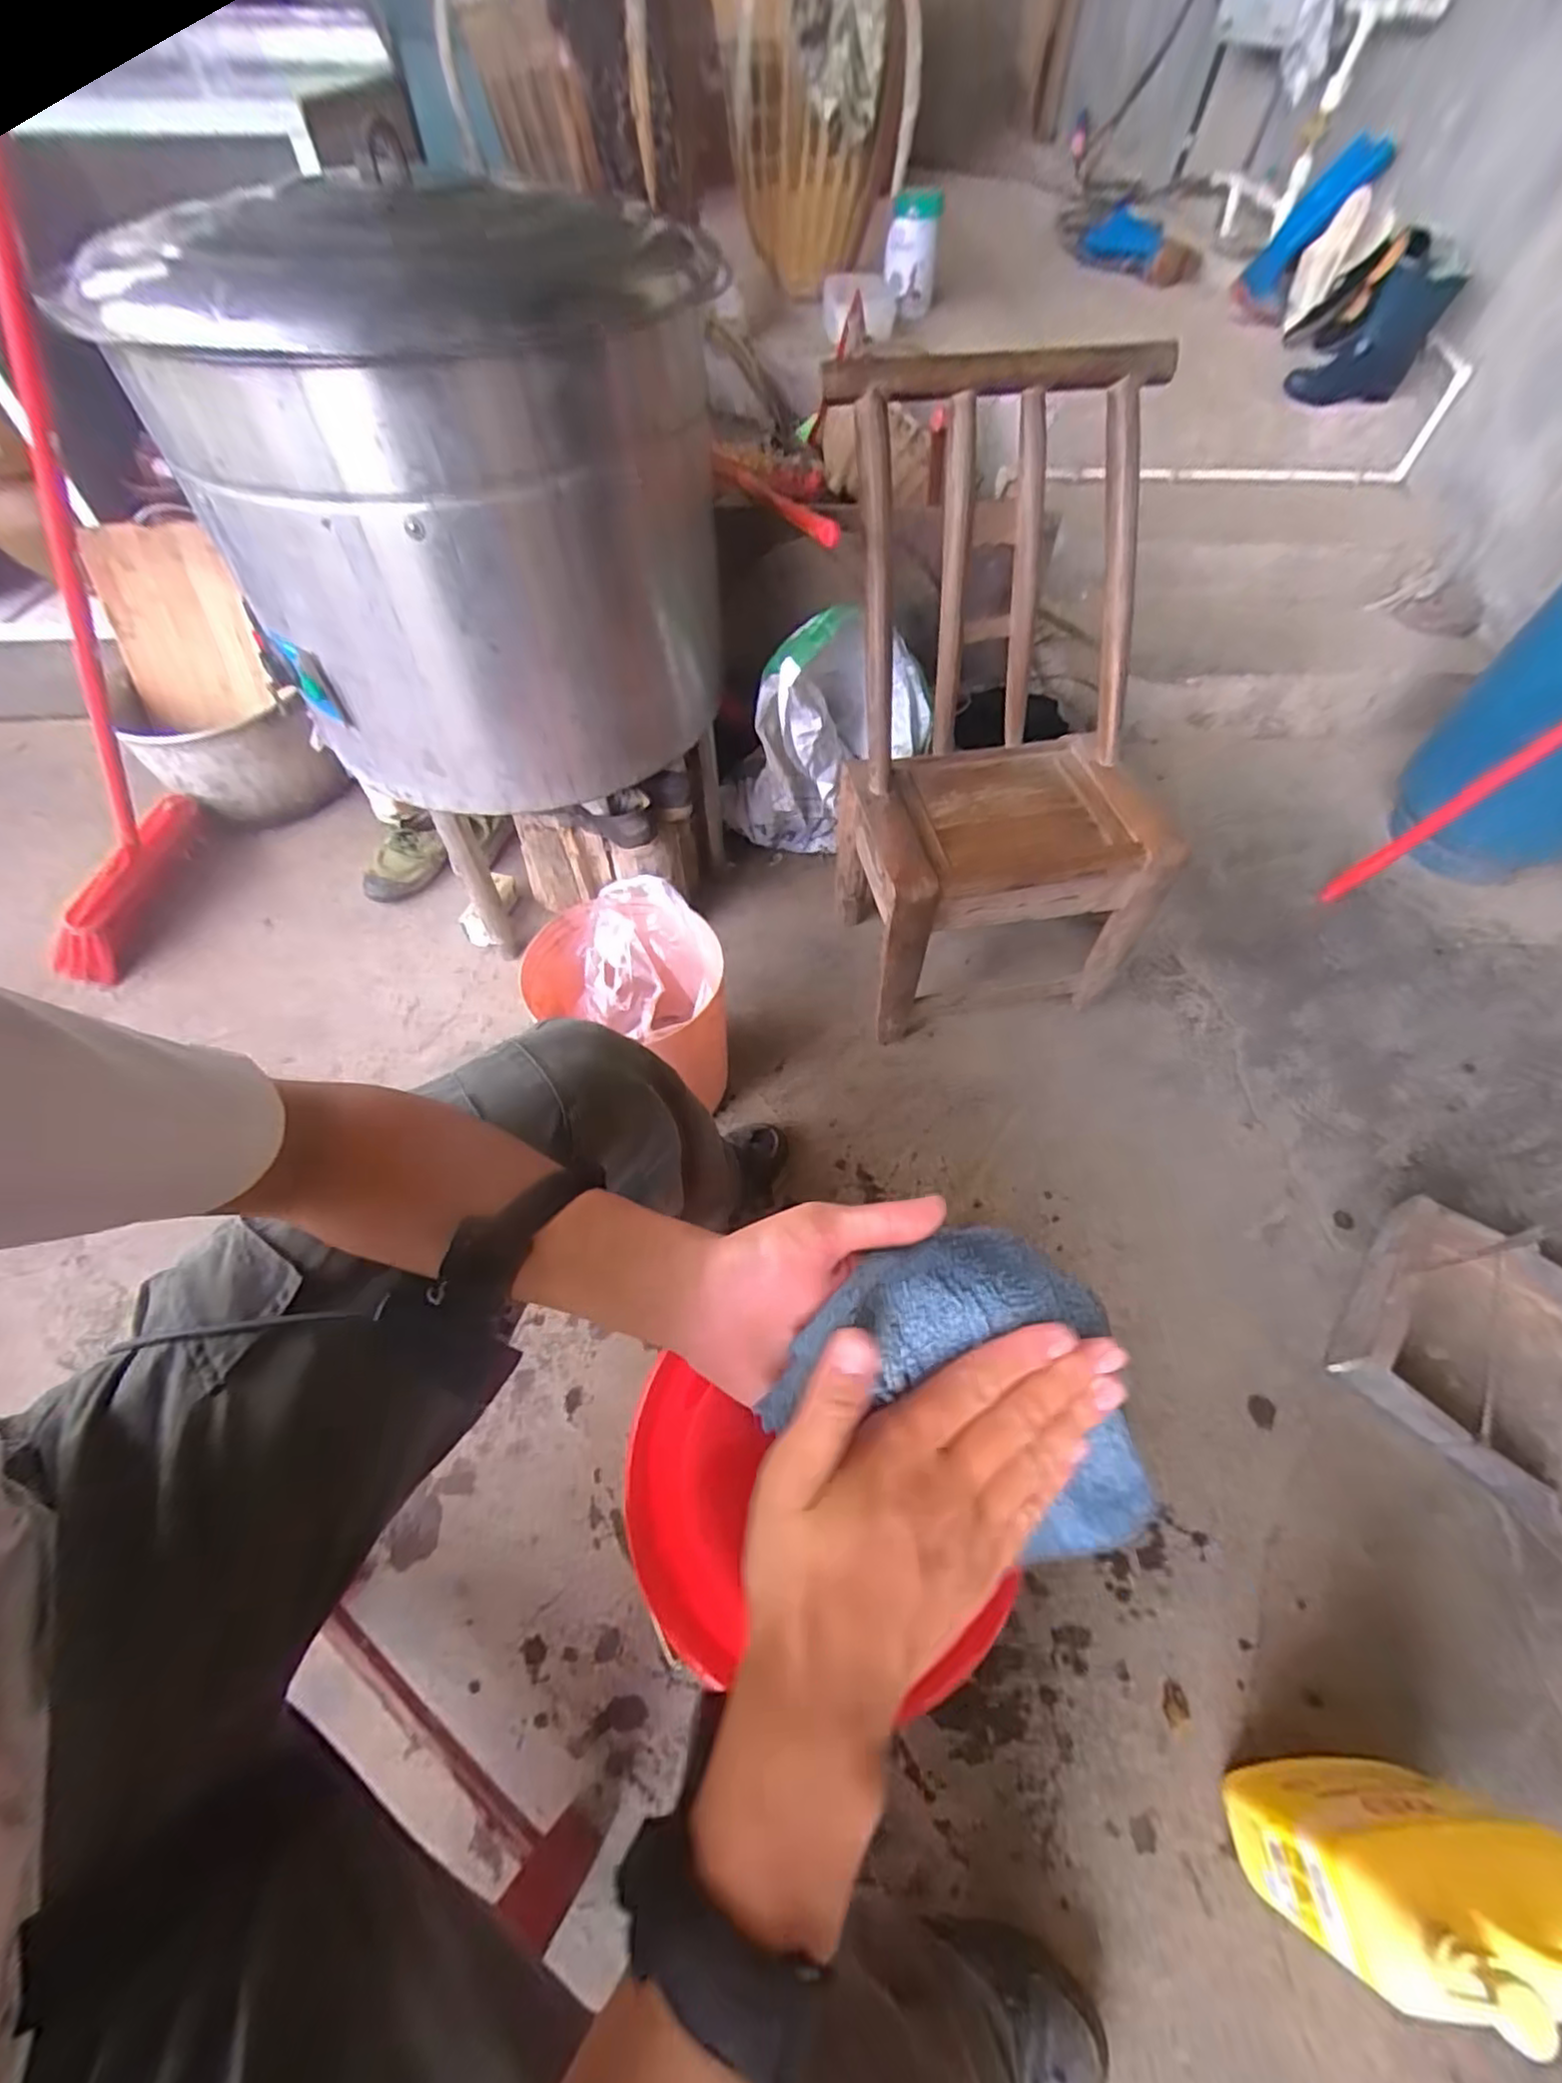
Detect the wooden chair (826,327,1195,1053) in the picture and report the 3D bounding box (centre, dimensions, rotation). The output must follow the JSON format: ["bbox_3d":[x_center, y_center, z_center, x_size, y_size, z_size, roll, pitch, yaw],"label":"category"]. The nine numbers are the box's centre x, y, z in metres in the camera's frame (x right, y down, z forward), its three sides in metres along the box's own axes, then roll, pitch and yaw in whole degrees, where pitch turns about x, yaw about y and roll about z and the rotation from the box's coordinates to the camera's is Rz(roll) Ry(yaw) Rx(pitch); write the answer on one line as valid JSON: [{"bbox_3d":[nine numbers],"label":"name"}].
[{"bbox_3d":[0.277,-0.397,0.928,0.371,0.648,0.436,-7,56,-3],"label":"wooden chair"}]

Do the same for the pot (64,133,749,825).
[{"bbox_3d":[-0.316,-0.562,0.785,0.378,0.450,0.400,22,60,13],"label":"pot"}]

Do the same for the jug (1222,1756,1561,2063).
[{"bbox_3d":[0.465,0.609,0.510,0.166,0.273,0.076,0,57,0],"label":"jug"}]

